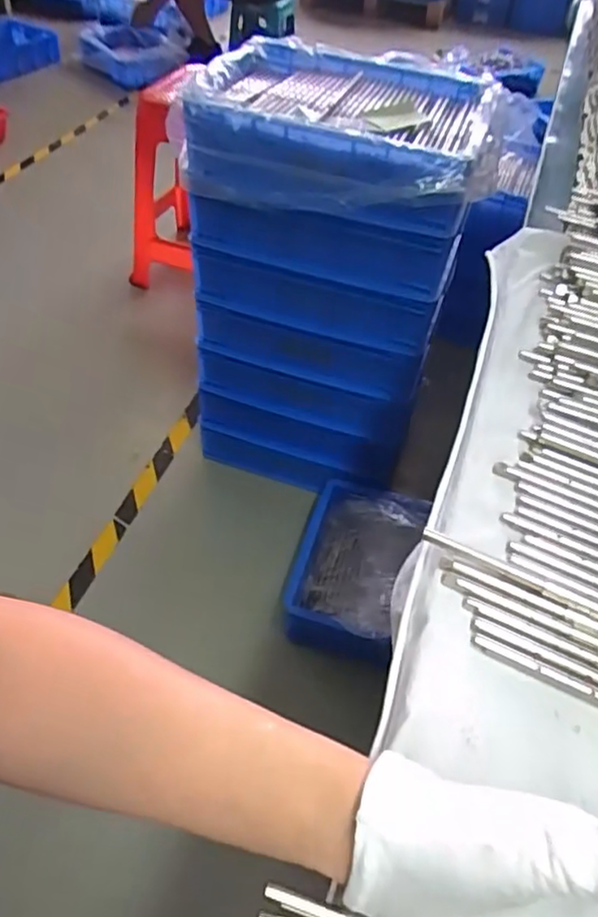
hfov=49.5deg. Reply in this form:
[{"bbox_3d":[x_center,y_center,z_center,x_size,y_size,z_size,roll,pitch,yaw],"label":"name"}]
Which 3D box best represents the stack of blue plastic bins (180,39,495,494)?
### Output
[{"bbox_3d":[0.035,-0.269,1.169,0.422,0.681,0.304,20,49,12],"label":"stack of blue plastic bins"}]

